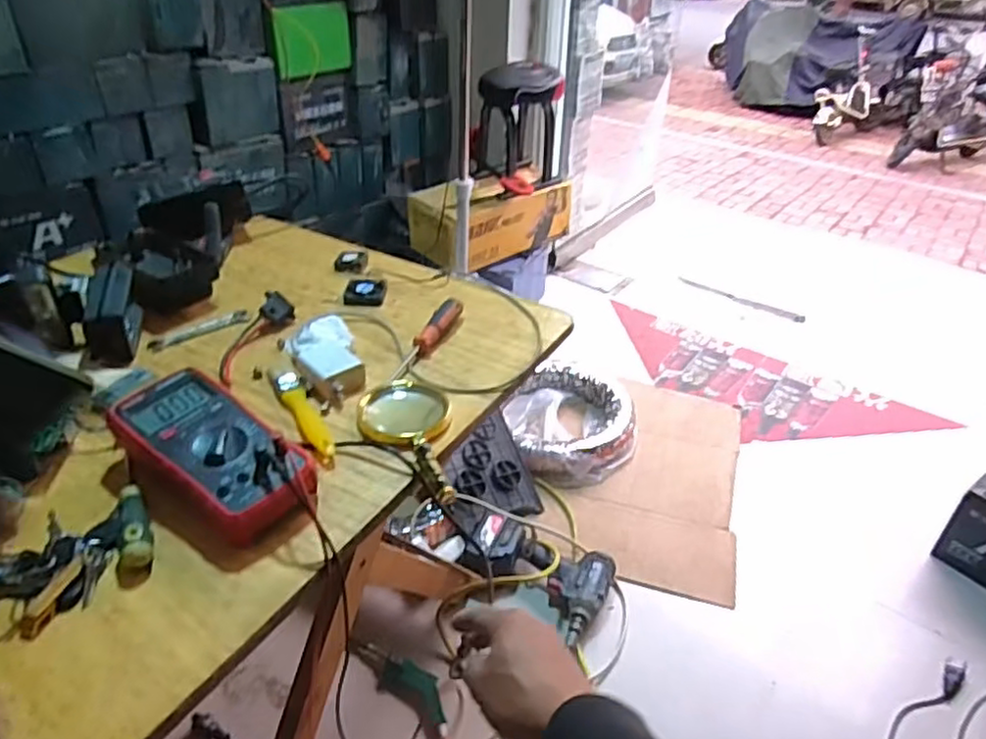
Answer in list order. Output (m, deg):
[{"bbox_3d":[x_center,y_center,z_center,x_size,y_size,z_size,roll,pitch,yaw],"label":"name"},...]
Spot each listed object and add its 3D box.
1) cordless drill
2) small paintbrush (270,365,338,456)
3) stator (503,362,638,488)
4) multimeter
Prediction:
[{"bbox_3d":[0.092,0.335,1.163,0.234,0.074,0.166,24,41,28],"label":"cordless drill"},{"bbox_3d":[-0.190,0.037,0.666,0.029,0.009,0.161,-17,40,-25],"label":"small paintbrush"},{"bbox_3d":[0.177,0.106,1.483,0.287,0.065,0.343,-4,36,-9],"label":"stator"},{"bbox_3d":[-0.239,0.074,0.571,0.198,0.053,0.089,26,42,30],"label":"multimeter"}]

